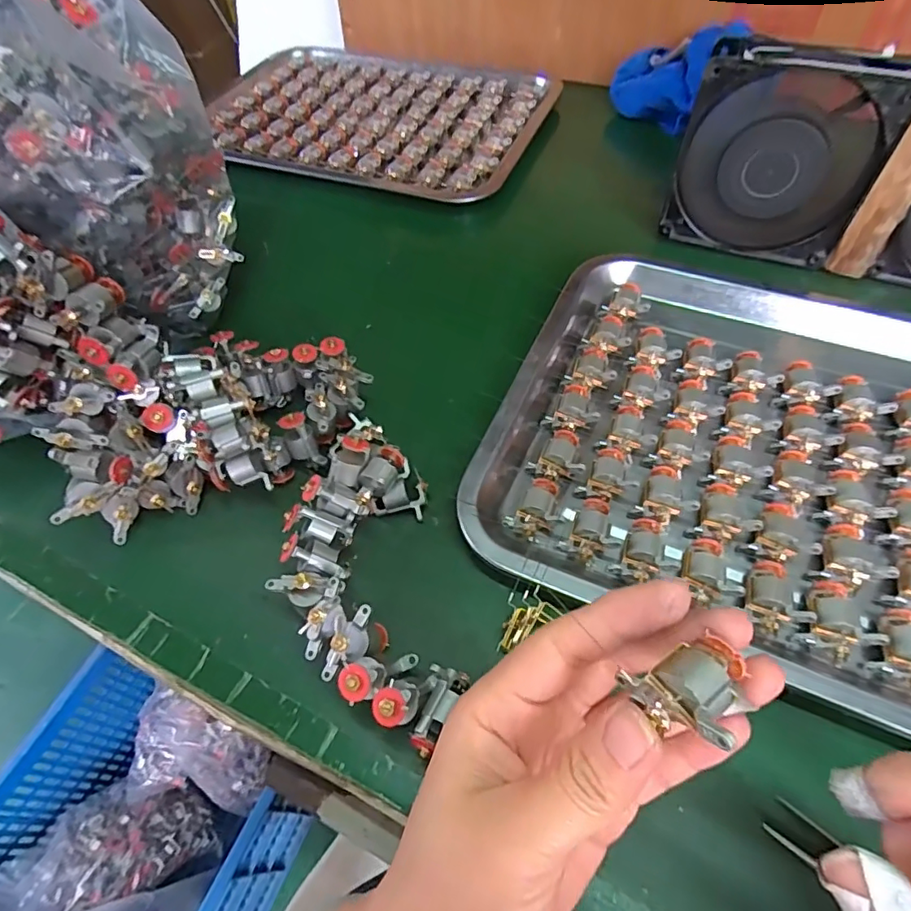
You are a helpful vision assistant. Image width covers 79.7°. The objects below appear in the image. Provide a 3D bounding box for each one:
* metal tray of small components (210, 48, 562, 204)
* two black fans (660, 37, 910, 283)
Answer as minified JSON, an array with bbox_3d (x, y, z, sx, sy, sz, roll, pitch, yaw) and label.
[{"bbox_3d":[-0.078,-0.353,0.562,0.329,0.023,0.255,13,58,13],"label":"metal tray of small components"},{"bbox_3d":[0.283,-0.178,0.354,0.264,0.124,0.042,16,59,14],"label":"two black fans"}]

